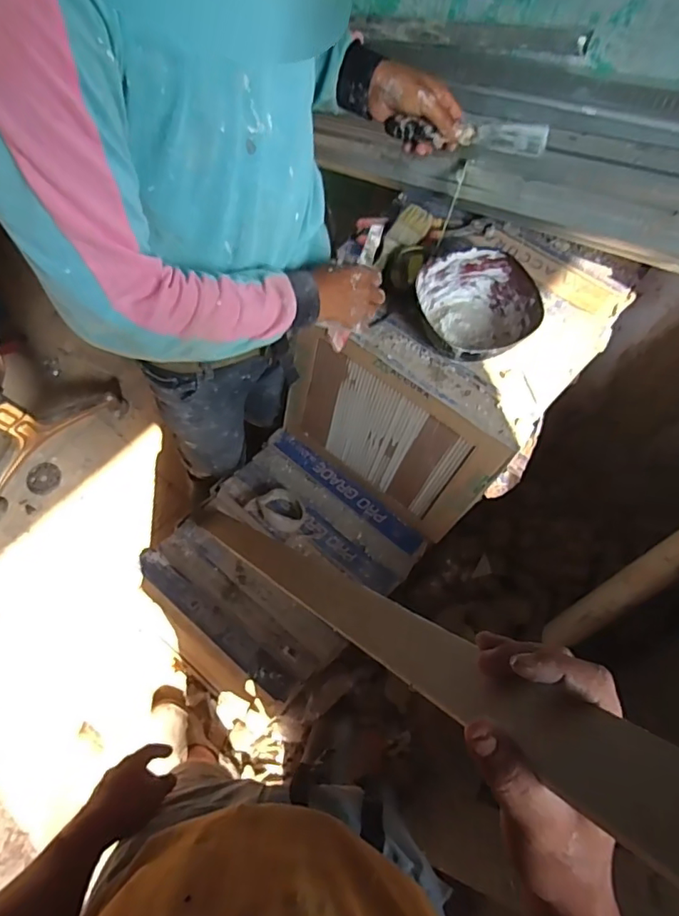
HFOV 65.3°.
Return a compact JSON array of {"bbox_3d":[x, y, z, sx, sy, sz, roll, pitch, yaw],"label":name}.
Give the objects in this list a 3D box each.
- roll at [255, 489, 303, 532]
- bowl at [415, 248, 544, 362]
[{"bbox_3d":[-0.118,0.106,1.083,0.081,0.026,0.094,-39,75,-15],"label":"roll"},{"bbox_3d":[0.196,-0.207,0.763,0.151,0.069,0.168,-9,69,-5],"label":"bowl"}]

